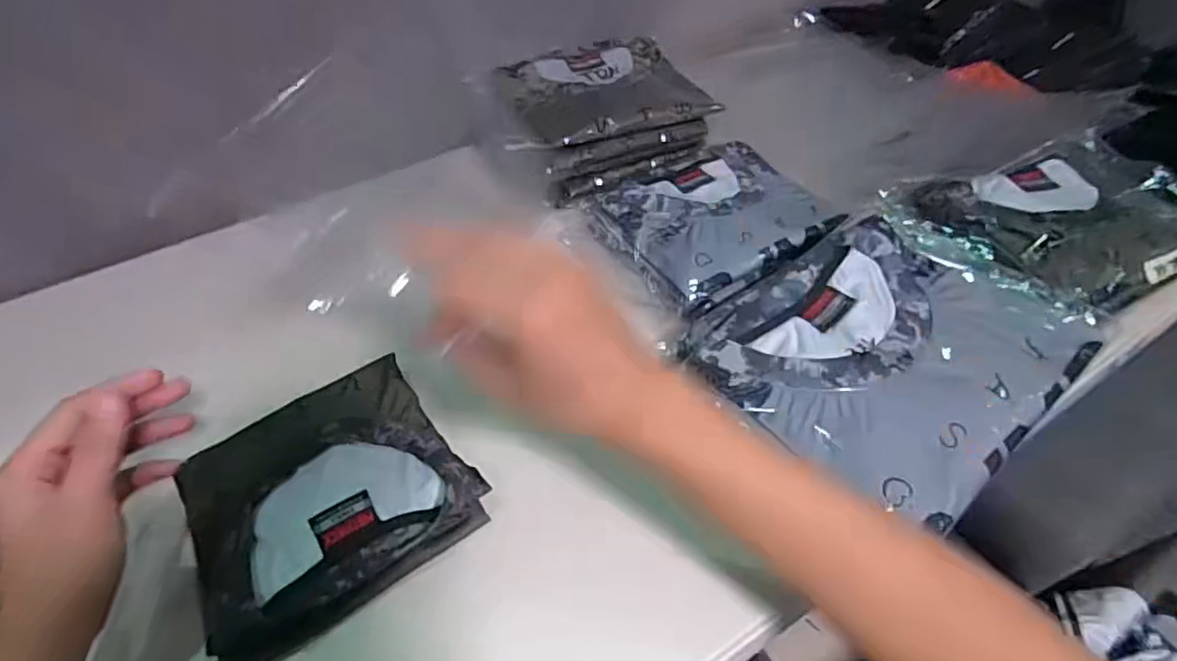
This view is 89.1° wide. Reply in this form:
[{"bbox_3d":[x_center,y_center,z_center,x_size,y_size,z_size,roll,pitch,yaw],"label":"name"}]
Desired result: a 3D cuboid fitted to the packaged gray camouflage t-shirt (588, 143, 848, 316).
[{"bbox_3d":[0.129,-0.112,0.584,0.196,0.025,0.180,-21,52,-16],"label":"packaged gray camouflage t-shirt"}]

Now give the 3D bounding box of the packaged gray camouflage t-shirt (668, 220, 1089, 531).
[{"bbox_3d":[0.212,0.013,0.451,0.237,0.037,0.224,-37,58,-27],"label":"packaged gray camouflage t-shirt"}]

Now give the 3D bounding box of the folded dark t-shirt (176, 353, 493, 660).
[{"bbox_3d":[-0.181,0.111,0.413,0.170,0.034,0.158,-33,56,-24],"label":"folded dark t-shirt"}]

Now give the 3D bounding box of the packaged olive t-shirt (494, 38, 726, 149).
[{"bbox_3d":[0.012,-0.264,0.644,0.201,0.020,0.172,-20,52,-15],"label":"packaged olive t-shirt"}]

